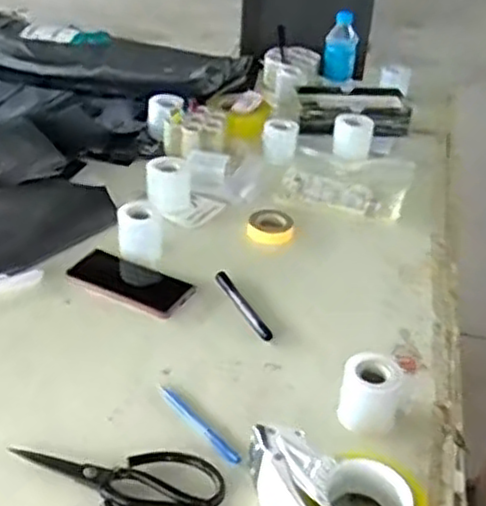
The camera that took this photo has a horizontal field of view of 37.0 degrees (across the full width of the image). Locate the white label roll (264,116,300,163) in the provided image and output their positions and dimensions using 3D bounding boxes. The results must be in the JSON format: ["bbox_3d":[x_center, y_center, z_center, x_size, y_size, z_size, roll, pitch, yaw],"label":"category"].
[{"bbox_3d":[0.066,-0.199,1.270,0.056,0.065,0.051,5,34,1],"label":"white label roll"}]

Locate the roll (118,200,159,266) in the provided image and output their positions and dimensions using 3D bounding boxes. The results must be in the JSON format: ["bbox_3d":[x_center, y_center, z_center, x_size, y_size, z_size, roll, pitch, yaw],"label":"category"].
[{"bbox_3d":[-0.143,-0.030,1.003,0.055,0.063,0.050,-10,36,-20],"label":"roll"}]

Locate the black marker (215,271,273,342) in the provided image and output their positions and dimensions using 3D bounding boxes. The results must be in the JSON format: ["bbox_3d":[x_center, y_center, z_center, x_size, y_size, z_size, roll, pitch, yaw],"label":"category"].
[{"bbox_3d":[-0.001,0.069,0.942,0.017,0.020,0.139,-14,38,-26],"label":"black marker"}]

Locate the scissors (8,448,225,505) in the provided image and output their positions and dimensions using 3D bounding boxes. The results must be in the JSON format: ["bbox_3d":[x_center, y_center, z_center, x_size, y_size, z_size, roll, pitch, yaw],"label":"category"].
[{"bbox_3d":[-0.124,0.218,0.709,0.207,0.006,0.103,14,35,14],"label":"scissors"}]

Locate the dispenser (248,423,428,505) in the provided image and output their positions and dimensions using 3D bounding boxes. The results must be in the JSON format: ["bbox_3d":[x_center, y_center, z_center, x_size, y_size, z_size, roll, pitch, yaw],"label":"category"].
[{"bbox_3d":[0.076,0.230,0.667,0.175,0.059,0.096,18,36,19],"label":"dispenser"}]

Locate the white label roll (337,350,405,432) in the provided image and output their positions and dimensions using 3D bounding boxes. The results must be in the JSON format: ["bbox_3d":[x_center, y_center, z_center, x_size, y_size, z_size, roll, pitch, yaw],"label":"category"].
[{"bbox_3d":[0.137,0.149,0.780,0.064,0.059,0.053,9,34,7],"label":"white label roll"}]

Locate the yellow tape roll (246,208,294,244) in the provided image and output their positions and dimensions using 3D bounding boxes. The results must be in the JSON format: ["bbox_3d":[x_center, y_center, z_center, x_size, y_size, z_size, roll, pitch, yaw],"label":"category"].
[{"bbox_3d":[0.041,-0.041,1.083,0.068,0.022,0.079,5,34,1],"label":"yellow tape roll"}]

